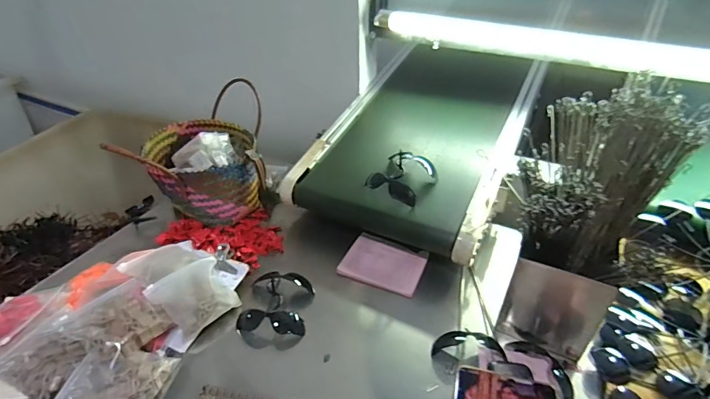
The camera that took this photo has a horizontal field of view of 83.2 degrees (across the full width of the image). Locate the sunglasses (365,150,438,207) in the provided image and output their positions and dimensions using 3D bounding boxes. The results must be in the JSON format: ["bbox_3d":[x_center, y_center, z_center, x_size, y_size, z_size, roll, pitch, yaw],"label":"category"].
[{"bbox_3d":[0.111,-0.058,0.936,0.125,0.064,0.133,27,44,31],"label":"sunglasses"}]

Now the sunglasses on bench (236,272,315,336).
[{"bbox_3d":[-0.159,0.201,0.818,0.136,0.053,0.155,4,37,6],"label":"sunglasses on bench"}]

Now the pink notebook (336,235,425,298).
[{"bbox_3d":[0.063,0.148,0.908,0.174,0.012,0.125,15,39,20],"label":"pink notebook"}]

